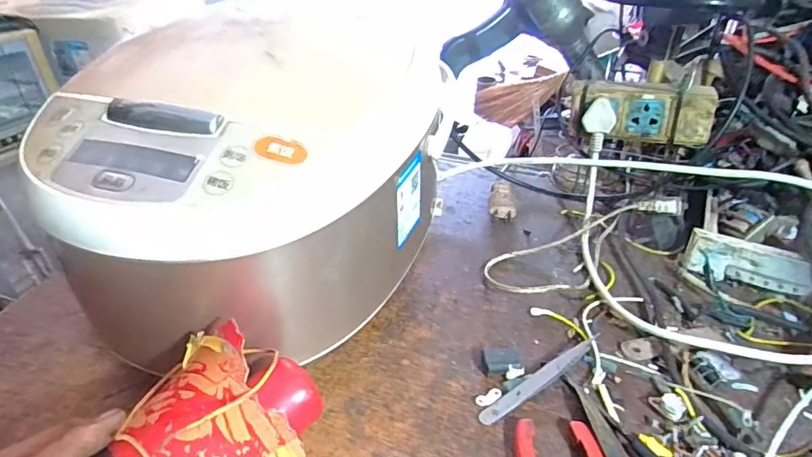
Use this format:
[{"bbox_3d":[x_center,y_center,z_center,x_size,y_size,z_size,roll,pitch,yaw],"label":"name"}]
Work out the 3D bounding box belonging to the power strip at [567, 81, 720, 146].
[{"bbox_3d":[0.236,-0.118,0.522,0.130,0.055,0.032,8,34,13],"label":"power strip"}]

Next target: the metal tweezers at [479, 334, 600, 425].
[{"bbox_3d":[0.104,0.113,0.392,0.120,0.010,0.013,-27,40,-23],"label":"metal tweezers"}]

